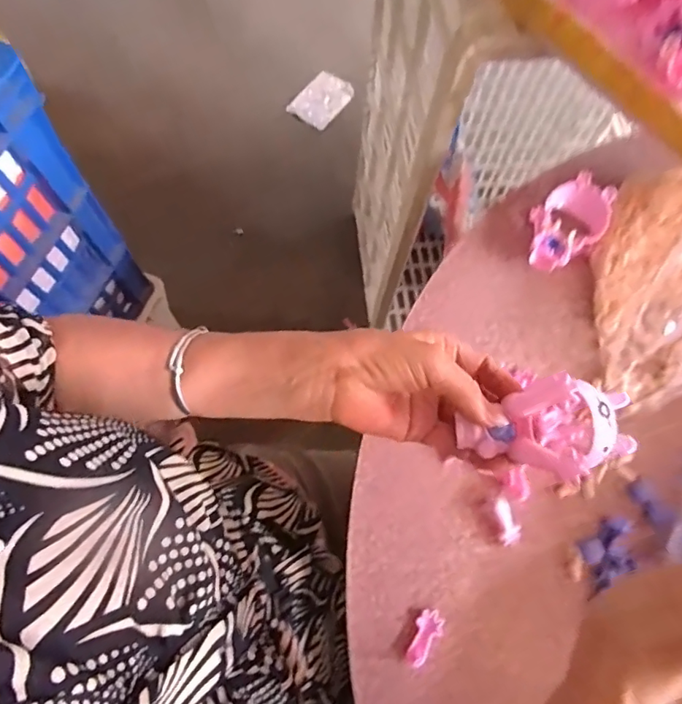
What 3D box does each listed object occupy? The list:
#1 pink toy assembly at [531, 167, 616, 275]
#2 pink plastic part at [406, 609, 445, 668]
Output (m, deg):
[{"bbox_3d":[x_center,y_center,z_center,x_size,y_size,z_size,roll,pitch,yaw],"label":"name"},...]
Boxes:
[{"bbox_3d":[0.219,-0.125,0.492,0.105,0.038,0.065,-33,75,-12],"label":"pink toy assembly"},{"bbox_3d":[0.064,0.220,0.385,0.020,0.006,0.040,39,74,11],"label":"pink plastic part"}]

